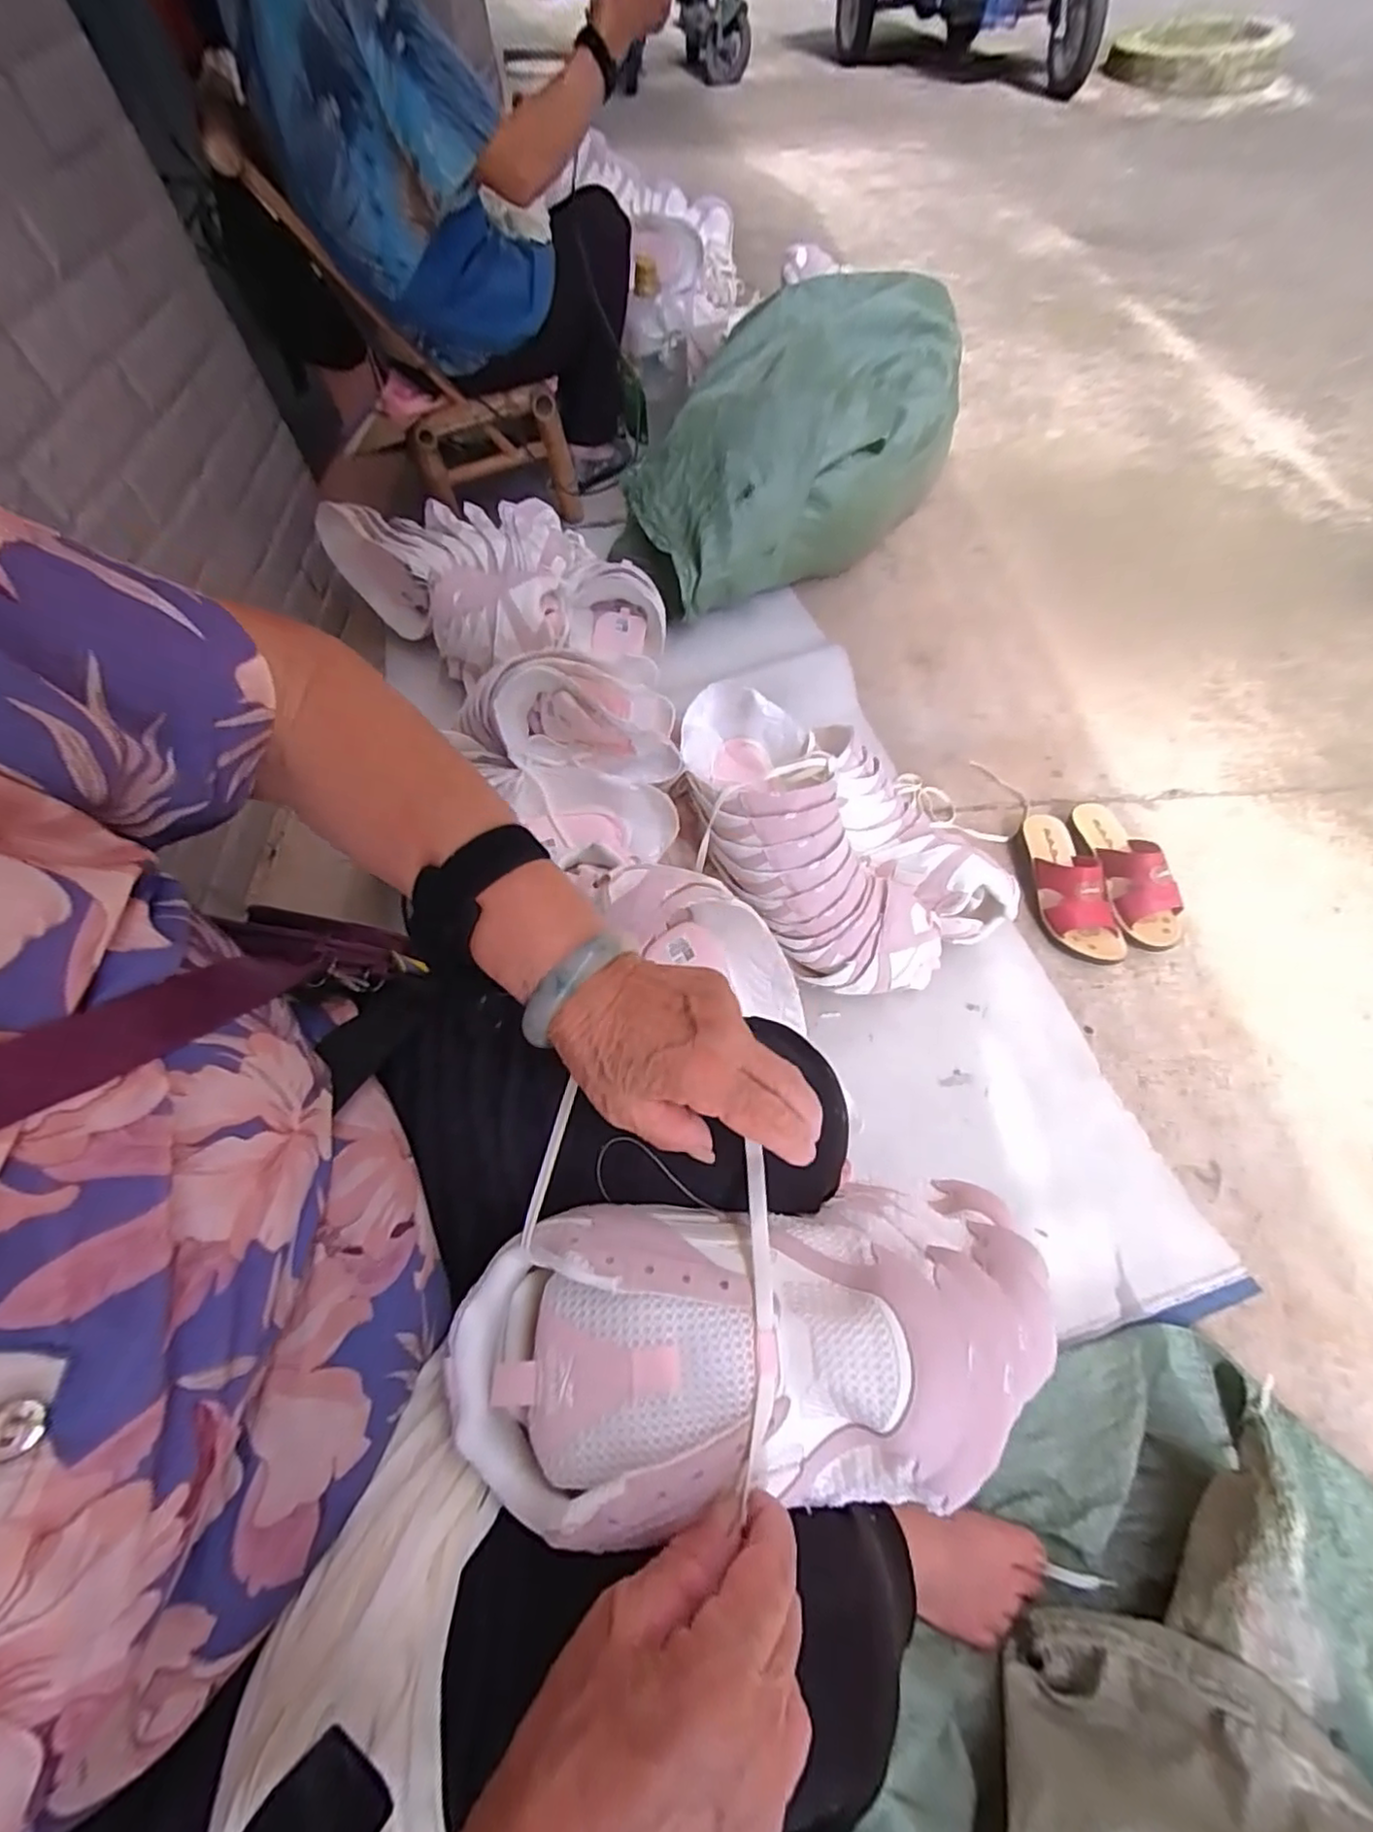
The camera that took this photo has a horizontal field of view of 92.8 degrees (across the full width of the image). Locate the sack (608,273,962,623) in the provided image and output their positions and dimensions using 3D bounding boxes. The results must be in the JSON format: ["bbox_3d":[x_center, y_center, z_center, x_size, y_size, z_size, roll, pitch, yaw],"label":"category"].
[{"bbox_3d":[0.174,-0.867,1.223,0.693,0.314,0.459,-42,65,-18],"label":"sack"}]

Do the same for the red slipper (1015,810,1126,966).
[{"bbox_3d":[0.513,-0.051,0.873,0.090,0.081,0.226,-3,59,0],"label":"red slipper"}]

